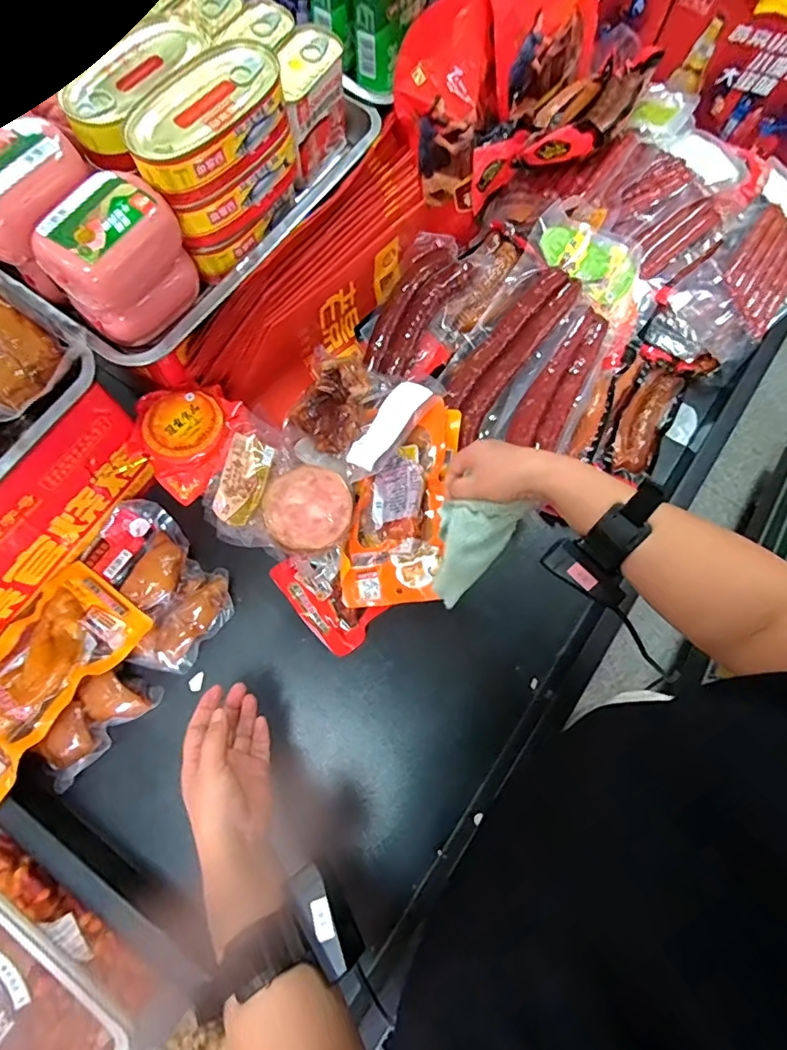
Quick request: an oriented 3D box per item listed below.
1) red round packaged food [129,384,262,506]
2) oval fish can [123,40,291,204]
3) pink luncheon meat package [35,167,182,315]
[{"bbox_3d":[-0.227,-0.102,0.558,0.109,0.041,0.124,34,76,7],"label":"red round packaged food"},{"bbox_3d":[-0.153,-0.329,0.417,0.140,0.038,0.078,-41,79,-12],"label":"oval fish can"},{"bbox_3d":[-0.228,-0.224,0.416,0.060,0.061,0.104,37,76,8],"label":"pink luncheon meat package"}]

